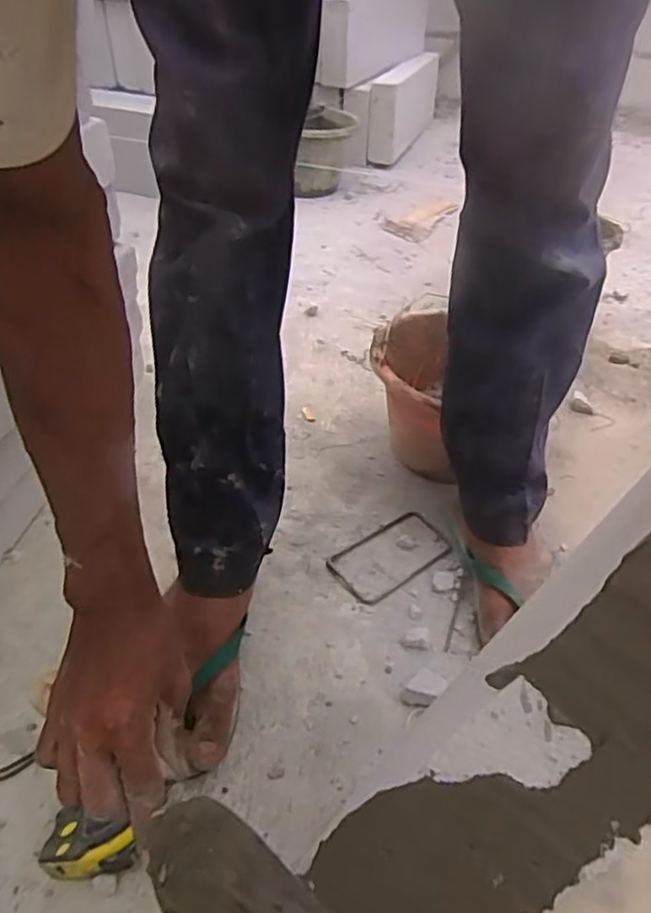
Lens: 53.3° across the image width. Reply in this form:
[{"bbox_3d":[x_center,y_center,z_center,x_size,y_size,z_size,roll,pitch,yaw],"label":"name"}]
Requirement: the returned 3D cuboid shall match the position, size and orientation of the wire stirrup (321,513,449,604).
[{"bbox_3d":[0.076,0.117,0.781,0.147,0.008,0.084,-27,49,-28],"label":"wire stirrup"}]

